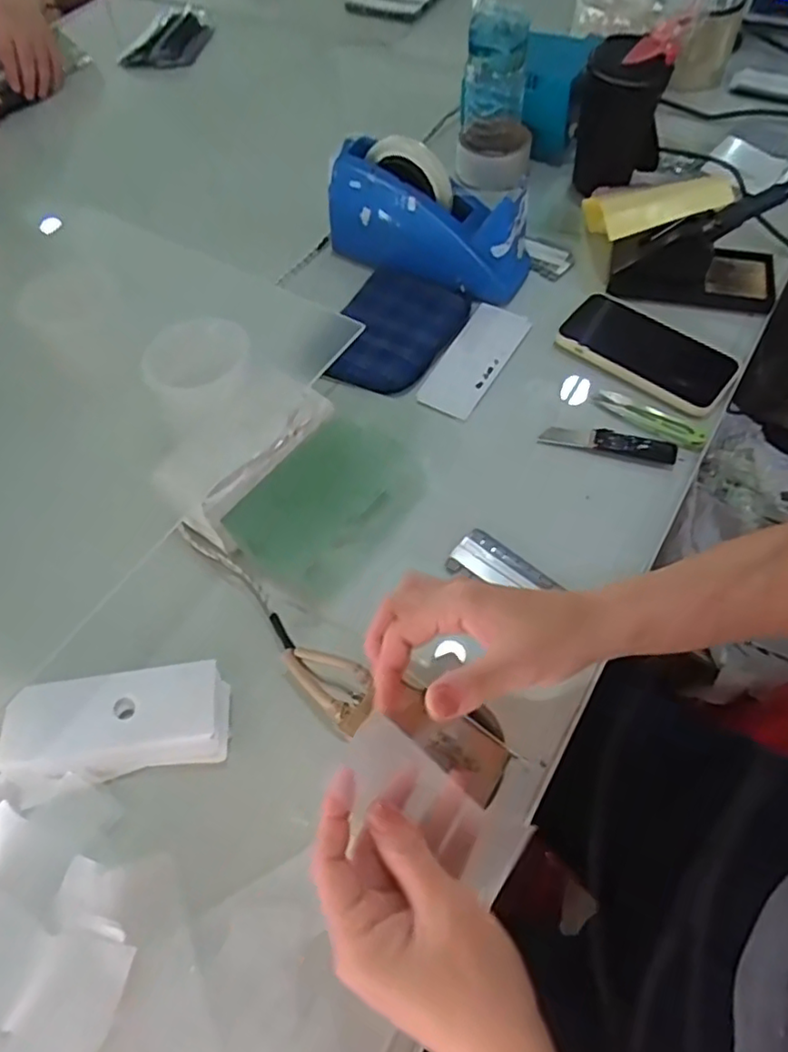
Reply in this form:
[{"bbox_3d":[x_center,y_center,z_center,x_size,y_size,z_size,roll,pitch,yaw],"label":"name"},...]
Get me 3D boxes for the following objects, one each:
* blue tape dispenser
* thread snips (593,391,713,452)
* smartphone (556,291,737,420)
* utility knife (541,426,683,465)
[{"bbox_3d":[0.034,-0.312,0.638,0.210,0.110,0.067,22,63,15],"label":"blue tape dispenser"},{"bbox_3d":[0.230,-0.099,0.558,0.099,0.006,0.031,32,66,19],"label":"thread snips"},{"bbox_3d":[0.237,-0.167,0.587,0.158,0.018,0.080,34,67,20],"label":"smartphone"},{"bbox_3d":[0.190,-0.075,0.552,0.116,0.010,0.021,12,61,9],"label":"utility knife"}]

